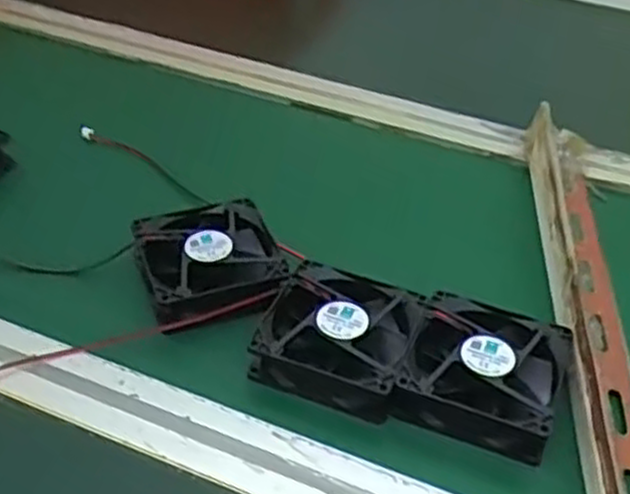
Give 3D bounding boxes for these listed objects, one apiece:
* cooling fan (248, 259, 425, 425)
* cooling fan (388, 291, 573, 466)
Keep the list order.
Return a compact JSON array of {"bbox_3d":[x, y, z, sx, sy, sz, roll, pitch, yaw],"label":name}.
[{"bbox_3d":[0.014,0.048,0.445,0.078,0.023,0.079,15,41,14],"label":"cooling fan"},{"bbox_3d":[0.092,0.065,0.431,0.079,0.023,0.082,16,41,16],"label":"cooling fan"}]

